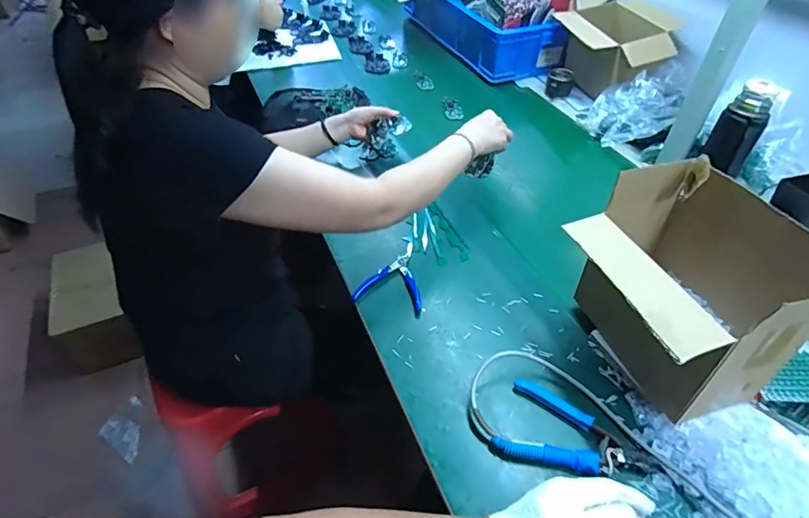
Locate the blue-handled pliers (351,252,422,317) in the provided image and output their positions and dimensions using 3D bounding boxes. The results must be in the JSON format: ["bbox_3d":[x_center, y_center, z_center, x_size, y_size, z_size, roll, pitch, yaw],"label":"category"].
[{"bbox_3d":[-0.013,0.030,0.766,0.107,0.008,0.127,11,46,10],"label":"blue-handled pliers"}]

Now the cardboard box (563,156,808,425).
[{"bbox_3d":[0.340,0.048,0.597,0.207,0.226,0.238,-11,46,-11],"label":"cardboard box"}]

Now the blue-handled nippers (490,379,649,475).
[{"bbox_3d":[0.202,0.218,0.576,0.162,0.017,0.110,21,49,19],"label":"blue-handled nippers"}]

